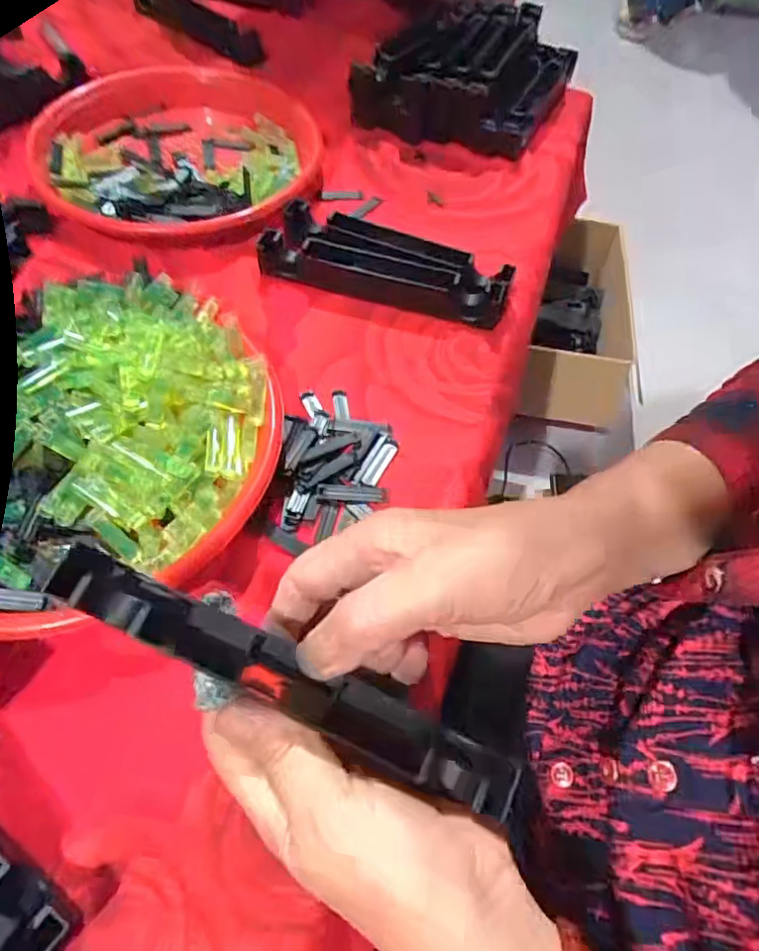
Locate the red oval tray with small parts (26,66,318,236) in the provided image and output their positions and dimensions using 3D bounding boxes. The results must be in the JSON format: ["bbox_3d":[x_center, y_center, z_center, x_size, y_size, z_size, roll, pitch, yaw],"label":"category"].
[{"bbox_3d":[-0.181,-0.293,0.543,0.240,0.035,0.239,-8,59,-10],"label":"red oval tray with small parts"}]

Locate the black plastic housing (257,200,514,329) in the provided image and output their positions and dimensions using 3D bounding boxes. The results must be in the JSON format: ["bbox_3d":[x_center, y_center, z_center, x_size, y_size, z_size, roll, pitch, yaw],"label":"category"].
[{"bbox_3d":[0.006,-0.171,0.482,0.197,0.032,0.059,15,58,5],"label":"black plastic housing"}]

